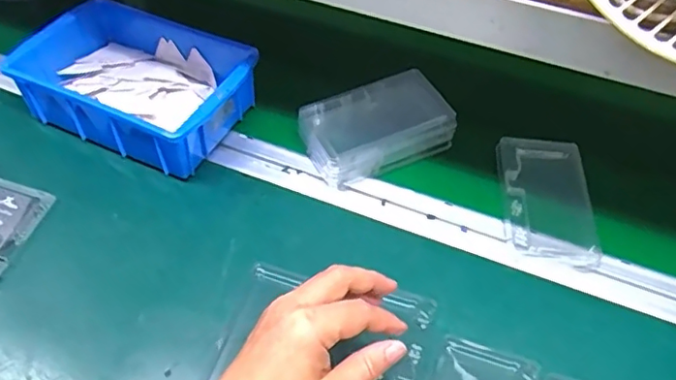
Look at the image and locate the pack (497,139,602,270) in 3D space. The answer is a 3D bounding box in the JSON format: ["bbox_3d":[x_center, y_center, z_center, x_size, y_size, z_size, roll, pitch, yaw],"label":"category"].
[{"bbox_3d":[0.187,0.008,0.517,0.080,0.016,0.126,5,52,2],"label":"pack"}]

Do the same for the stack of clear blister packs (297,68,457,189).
[{"bbox_3d":[0.036,-0.060,0.549,0.128,0.039,0.079,-22,56,-17],"label":"stack of clear blister packs"}]

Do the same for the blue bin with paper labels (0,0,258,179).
[{"bbox_3d":[-0.187,-0.103,0.563,0.201,0.063,0.137,21,55,15],"label":"blue bin with paper labels"}]

